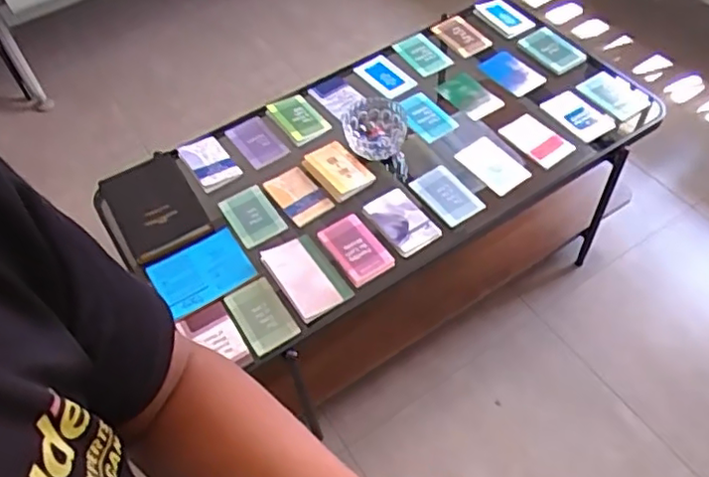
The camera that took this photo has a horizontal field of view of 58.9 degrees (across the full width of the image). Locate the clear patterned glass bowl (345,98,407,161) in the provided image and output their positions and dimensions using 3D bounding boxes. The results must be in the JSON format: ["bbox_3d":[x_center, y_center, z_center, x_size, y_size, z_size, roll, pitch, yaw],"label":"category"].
[{"bbox_3d":[0.047,-0.247,1.421,0.143,0.060,0.149,-3,54,4],"label":"clear patterned glass bowl"}]

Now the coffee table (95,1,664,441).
[{"bbox_3d":[0.111,-0.109,1.575,1.150,0.419,0.612,-28,56,-14],"label":"coffee table"}]

